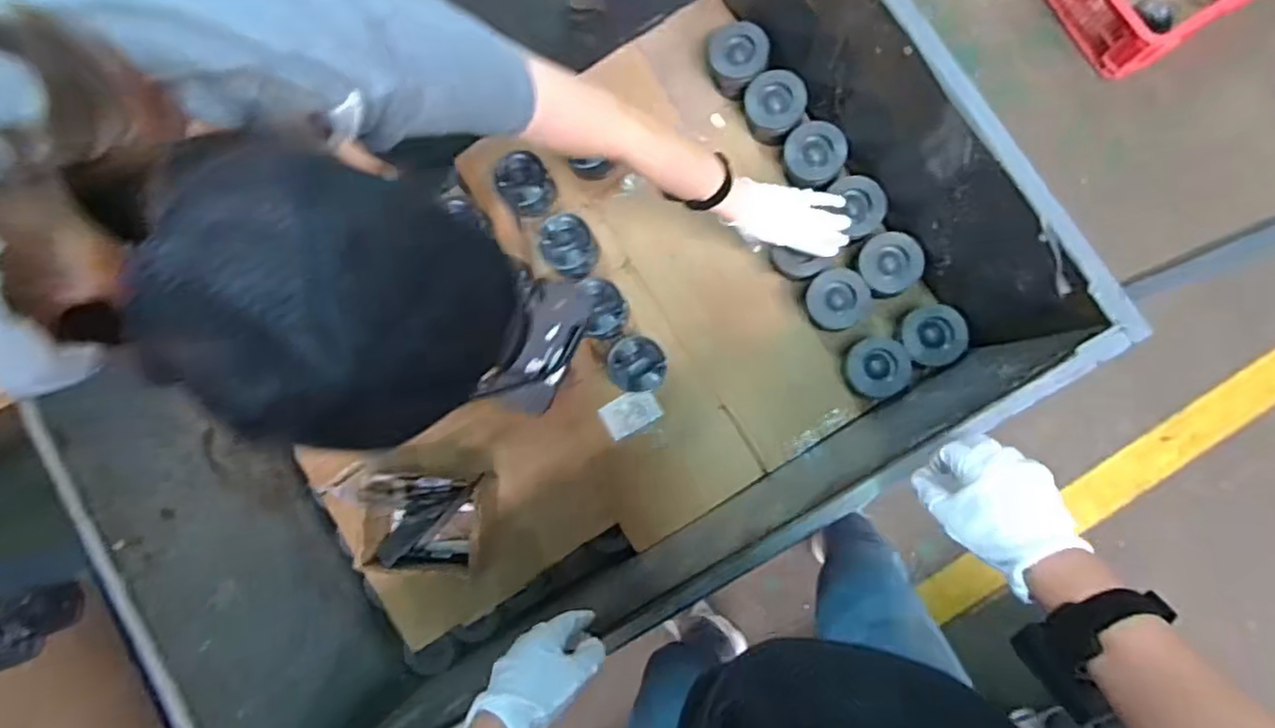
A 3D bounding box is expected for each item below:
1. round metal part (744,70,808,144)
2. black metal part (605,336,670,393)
[{"bbox_3d":[0.206,-0.391,1.015,0.084,0.063,0.097,-38,83,4],"label":"round metal part"},{"bbox_3d":[0.002,0.001,1.048,0.092,0.071,0.088,0,87,8],"label":"black metal part"}]

